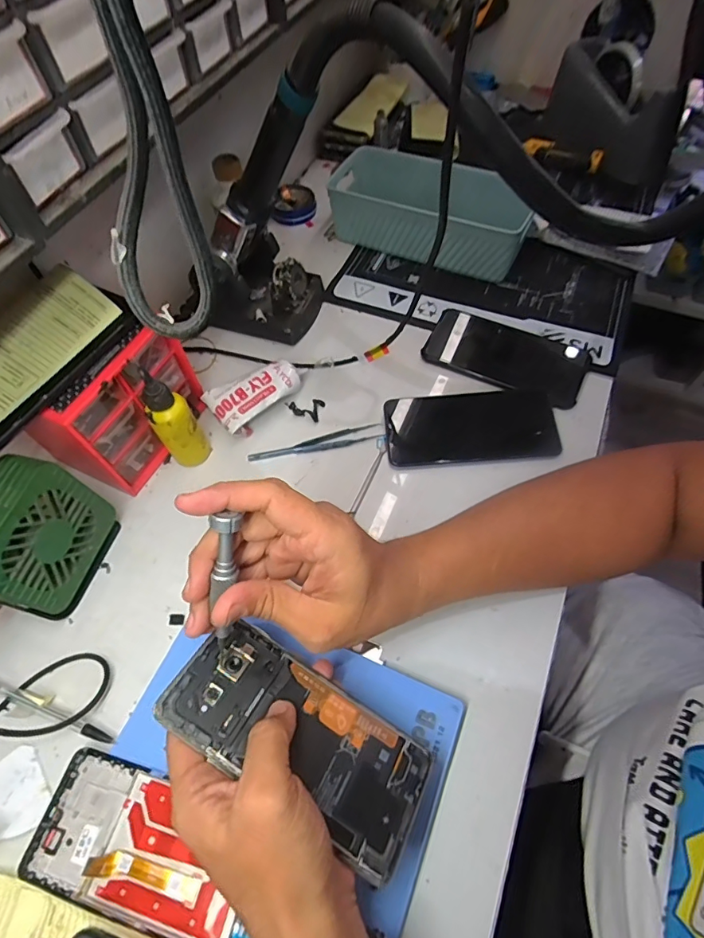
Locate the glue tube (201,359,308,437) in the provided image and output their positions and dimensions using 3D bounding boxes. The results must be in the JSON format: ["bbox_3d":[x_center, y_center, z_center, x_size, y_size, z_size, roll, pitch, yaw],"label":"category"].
[{"bbox_3d":[-0.094,-0.078,0.482,0.100,0.032,0.056,-35,65,-17],"label":"glue tube"}]

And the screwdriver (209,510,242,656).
[{"bbox_3d":[-0.076,0.072,0.275,0.013,0.113,0.017,25,37,17],"label":"screwdriver"}]

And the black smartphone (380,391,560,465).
[{"bbox_3d":[0.115,-0.040,0.459,0.161,0.012,0.075,-3,60,1],"label":"black smartphone"}]

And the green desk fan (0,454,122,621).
[{"bbox_3d":[-0.243,0.056,0.365,0.042,0.114,0.097,12,62,9],"label":"green desk fan"}]

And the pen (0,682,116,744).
[{"bbox_3d":[-0.240,0.177,0.354,0.139,0.008,0.008,16,62,11],"label":"pen"}]

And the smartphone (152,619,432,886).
[{"bbox_3d":[-0.032,0.161,0.286,0.159,0.004,0.073,31,48,8],"label":"smartphone"}]

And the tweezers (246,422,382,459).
[{"bbox_3d":[-0.036,-0.024,0.465,0.130,0.006,0.019,-15,61,-6],"label":"tweezers"}]

